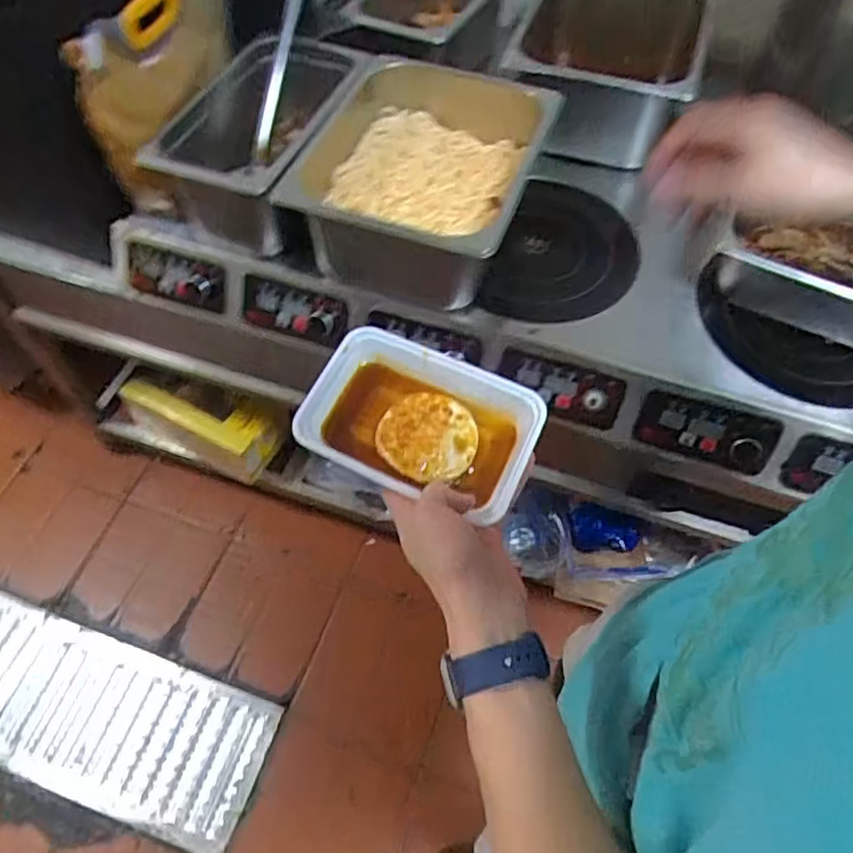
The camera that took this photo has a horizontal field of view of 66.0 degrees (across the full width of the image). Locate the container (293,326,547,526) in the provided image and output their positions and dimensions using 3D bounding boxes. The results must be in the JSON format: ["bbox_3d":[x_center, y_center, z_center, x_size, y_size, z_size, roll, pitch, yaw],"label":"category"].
[{"bbox_3d":[-0.006,-0.004,0.502,0.173,0.038,0.113,20,60,10],"label":"container"}]

